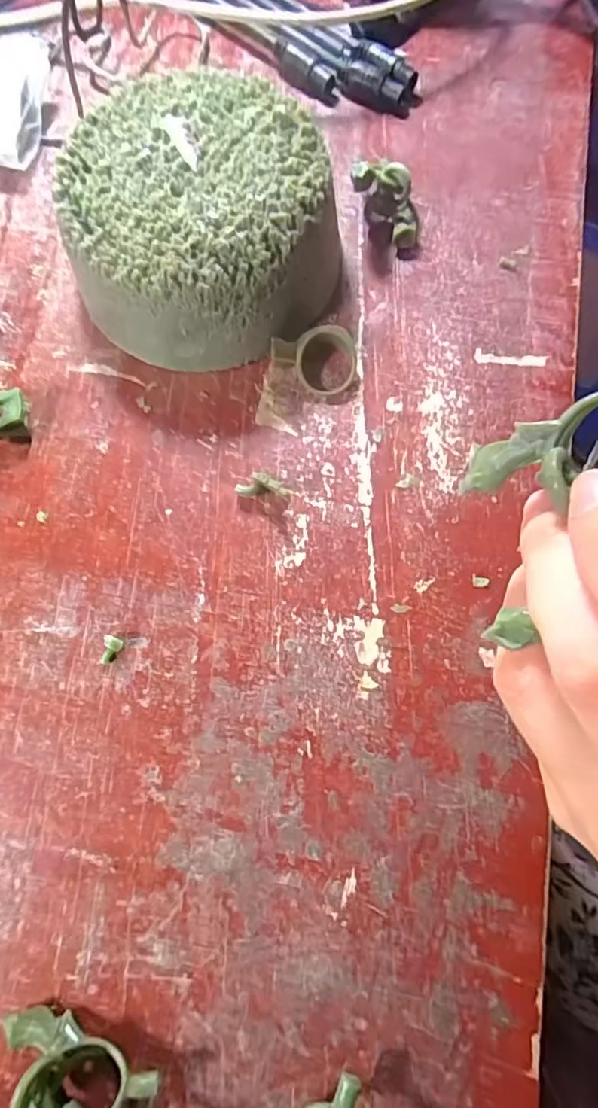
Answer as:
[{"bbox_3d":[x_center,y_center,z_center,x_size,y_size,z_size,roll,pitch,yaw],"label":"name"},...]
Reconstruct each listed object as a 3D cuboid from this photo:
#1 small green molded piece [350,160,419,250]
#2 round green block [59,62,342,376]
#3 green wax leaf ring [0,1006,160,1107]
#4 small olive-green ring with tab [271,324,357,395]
[{"bbox_3d":[0.037,-0.148,0.229,0.030,0.024,0.024,0,75,0],"label":"small green molded piece"},{"bbox_3d":[-0.037,-0.129,0.213,0.098,0.047,0.096,0,75,0],"label":"round green block"},{"bbox_3d":[-0.062,0.146,0.149,0.043,0.022,0.030,-8,75,-2],"label":"green wax leaf ring"},{"bbox_3d":[0.006,-0.077,0.214,0.033,0.006,0.025,0,113,1],"label":"small olive-green ring with tab"}]

